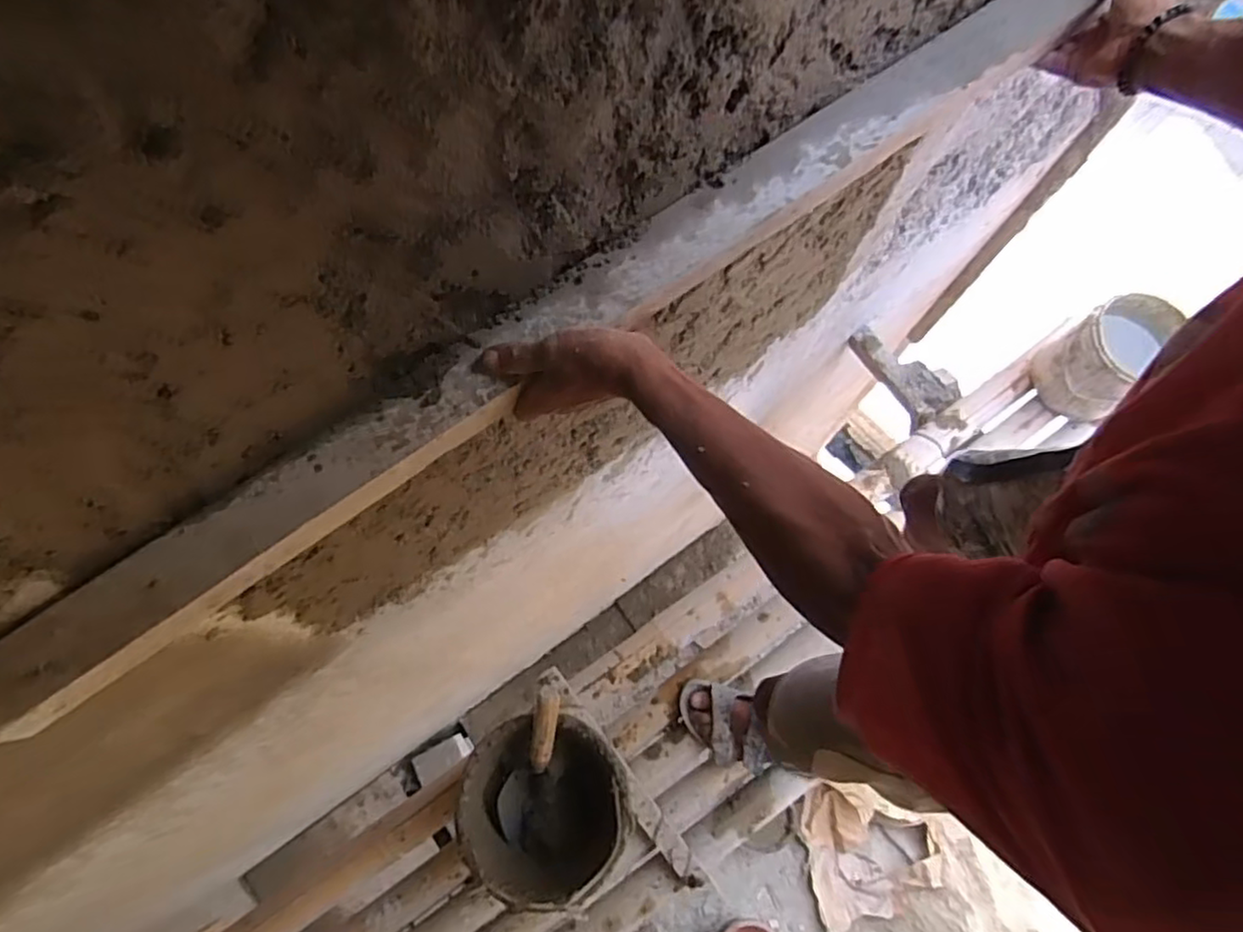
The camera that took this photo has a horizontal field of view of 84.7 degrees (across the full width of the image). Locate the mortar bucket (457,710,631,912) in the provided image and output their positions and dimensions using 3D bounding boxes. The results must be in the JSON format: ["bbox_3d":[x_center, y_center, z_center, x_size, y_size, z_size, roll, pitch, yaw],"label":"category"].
[{"bbox_3d":[-0.109,0.495,1.009,0.230,0.154,0.228,0,73,2],"label":"mortar bucket"}]

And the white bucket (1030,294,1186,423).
[{"bbox_3d":[0.913,-0.205,1.292,0.176,0.184,0.166,0,73,2],"label":"white bucket"}]

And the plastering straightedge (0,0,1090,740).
[{"bbox_3d":[0.083,-0.203,0.568,1.253,0.033,0.062,-36,75,-10],"label":"plastering straightedge"}]

